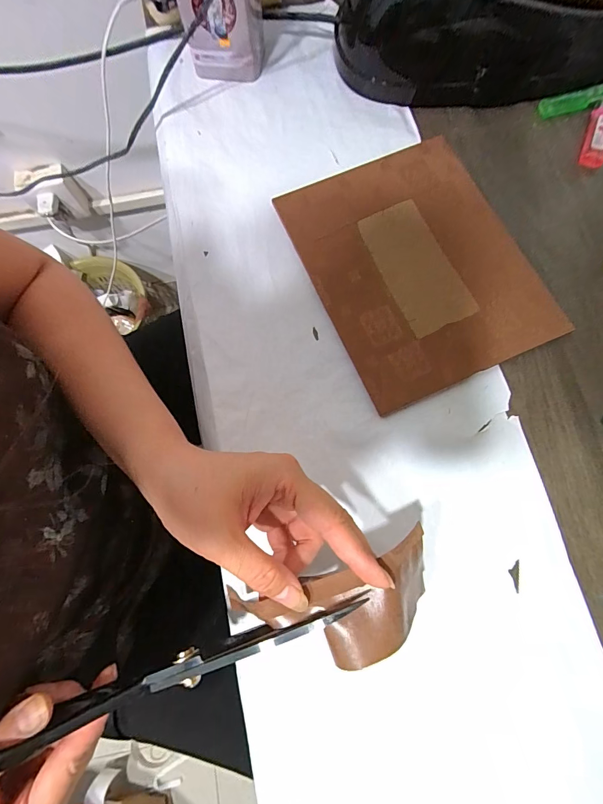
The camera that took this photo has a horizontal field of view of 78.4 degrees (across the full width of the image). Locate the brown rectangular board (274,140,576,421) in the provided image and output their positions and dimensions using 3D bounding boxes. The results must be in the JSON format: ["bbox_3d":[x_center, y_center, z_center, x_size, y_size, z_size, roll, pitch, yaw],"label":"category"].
[{"bbox_3d":[0.104,-0.127,0.338,0.184,0.008,0.228,-24,77,-4],"label":"brown rectangular board"}]

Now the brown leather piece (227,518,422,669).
[{"bbox_3d":[0.026,0.125,0.225,0.124,0.032,0.054,-19,77,-3],"label":"brown leather piece"}]

